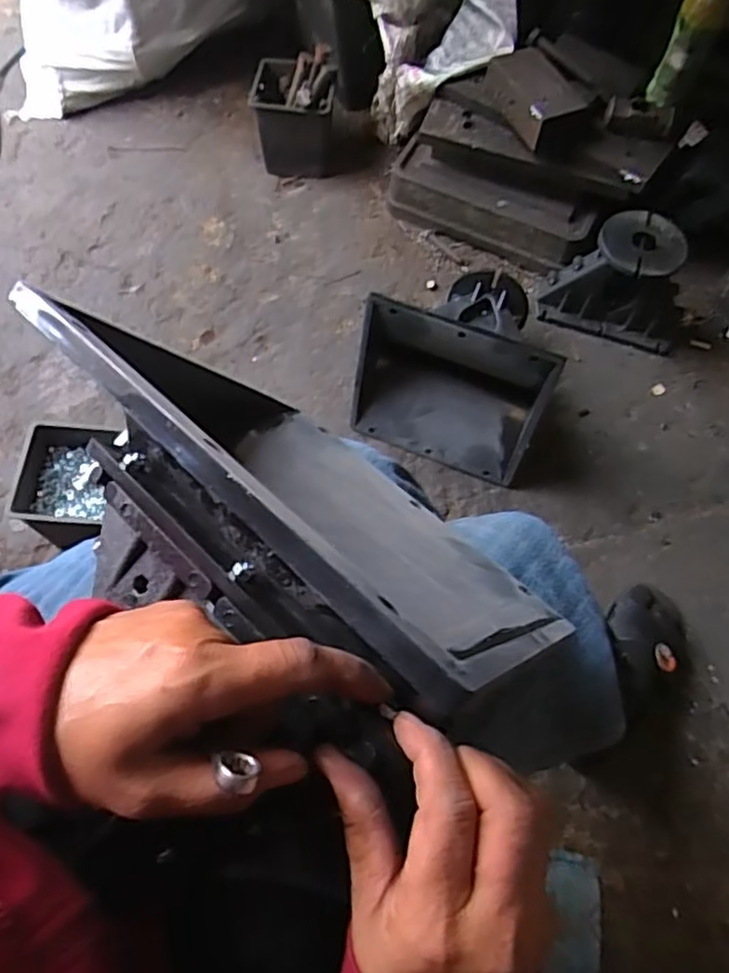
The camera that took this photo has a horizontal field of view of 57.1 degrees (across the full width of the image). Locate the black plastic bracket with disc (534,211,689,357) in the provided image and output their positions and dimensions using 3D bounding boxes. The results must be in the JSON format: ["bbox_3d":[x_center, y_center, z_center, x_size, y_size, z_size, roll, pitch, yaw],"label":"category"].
[{"bbox_3d":[0.380,-0.303,0.985,0.203,0.151,0.110,19,67,6],"label":"black plastic bracket with disc"}]

